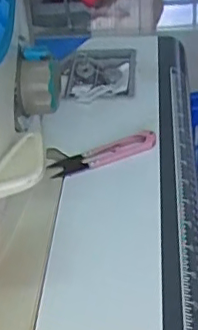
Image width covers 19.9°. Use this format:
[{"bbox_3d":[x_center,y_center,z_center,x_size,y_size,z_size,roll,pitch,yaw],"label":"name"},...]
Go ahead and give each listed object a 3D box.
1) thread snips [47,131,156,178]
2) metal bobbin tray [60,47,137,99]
[{"bbox_3d":[0.005,-0.009,0.511,0.099,0.015,0.024,-11,37,-10],"label":"thread snips"},{"bbox_3d":[-0.003,-0.105,0.654,0.087,0.016,0.110,0,37,6],"label":"metal bobbin tray"}]

